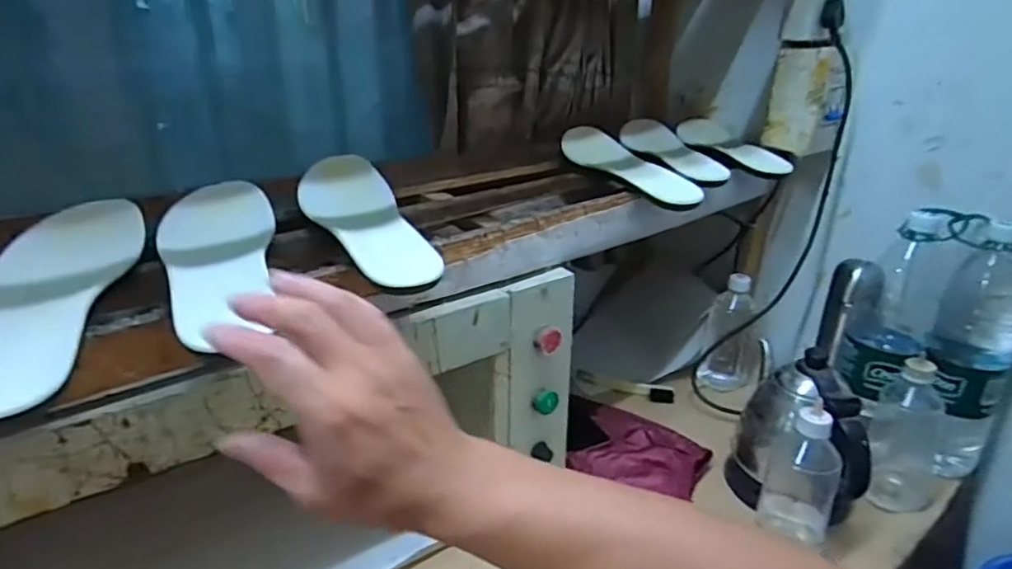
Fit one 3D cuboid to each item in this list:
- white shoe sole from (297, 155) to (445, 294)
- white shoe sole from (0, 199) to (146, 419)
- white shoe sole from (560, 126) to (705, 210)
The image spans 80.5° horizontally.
[{"bbox_3d":[-0.134,-0.064,0.549,0.086,0.042,0.246,-9,28,-23],"label":"white shoe sole"},{"bbox_3d":[-0.320,0.003,0.417,0.084,0.018,0.254,1,30,-17],"label":"white shoe sole"},{"bbox_3d":[0.141,-0.153,0.762,0.082,0.037,0.268,-6,27,-17],"label":"white shoe sole"}]

